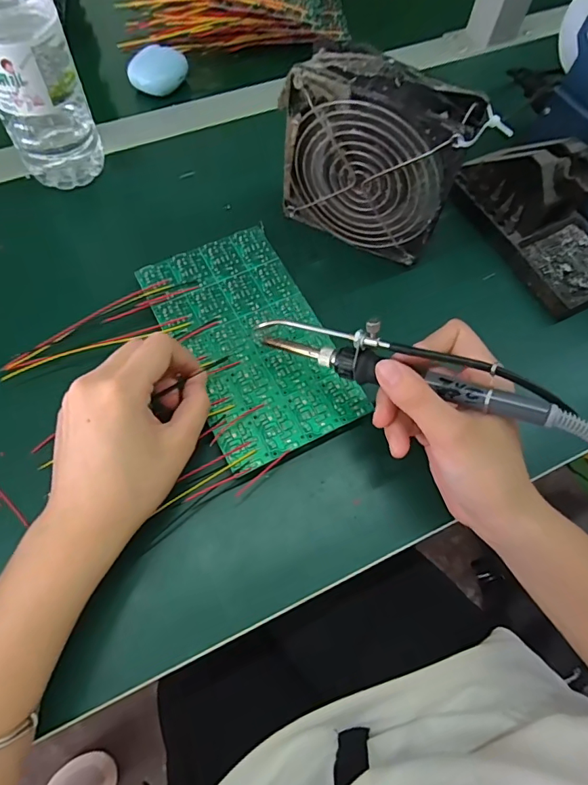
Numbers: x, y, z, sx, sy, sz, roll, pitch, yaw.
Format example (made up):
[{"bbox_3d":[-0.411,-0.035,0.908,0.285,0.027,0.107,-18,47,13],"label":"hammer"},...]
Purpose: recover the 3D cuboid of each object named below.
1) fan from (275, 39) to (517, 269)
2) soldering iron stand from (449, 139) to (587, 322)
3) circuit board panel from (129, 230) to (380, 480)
[{"bbox_3d":[0.056,-0.162,0.338,0.122,0.116,0.039,25,67,8],"label":"fan"},{"bbox_3d":[0.205,-0.145,0.370,0.080,0.065,0.150,-27,70,-15],"label":"soldering iron stand"},{"bbox_3d":[-0.031,-0.039,0.333,0.099,0.004,0.172,-25,70,-13],"label":"circuit board panel"}]

